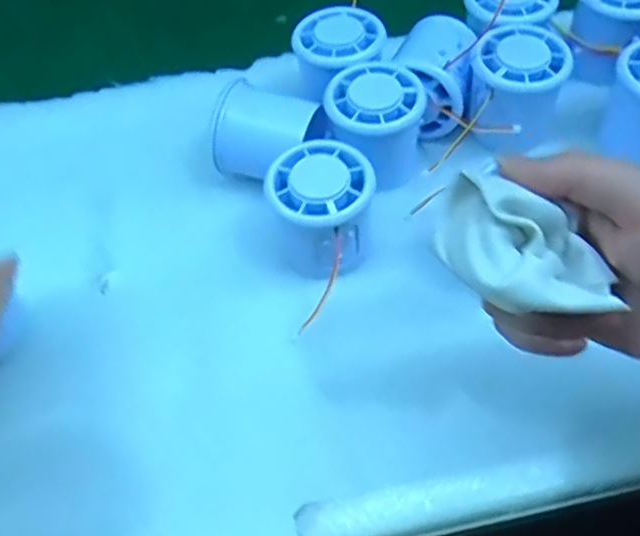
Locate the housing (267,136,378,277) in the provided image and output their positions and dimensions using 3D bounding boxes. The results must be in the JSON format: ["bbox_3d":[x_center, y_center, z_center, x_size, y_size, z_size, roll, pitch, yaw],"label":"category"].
[{"bbox_3d":[0.001,-0.030,0.354,0.052,0.046,0.058,1,56,5],"label":"housing"}]

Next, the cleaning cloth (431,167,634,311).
[{"bbox_3d":[0.068,-0.004,0.220,0.060,0.028,0.039,15,58,14],"label":"cleaning cloth"}]

